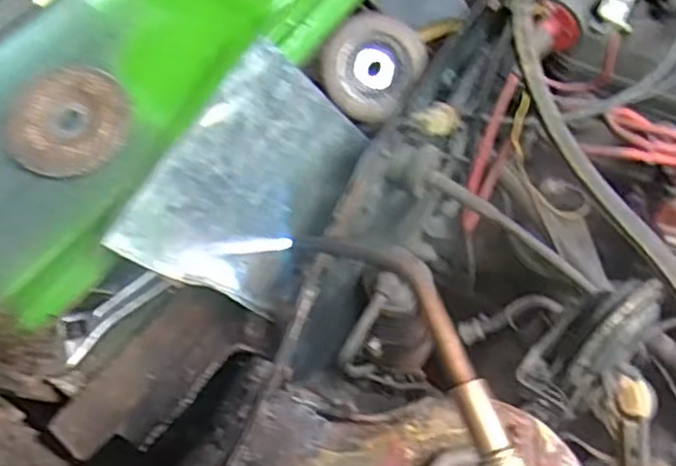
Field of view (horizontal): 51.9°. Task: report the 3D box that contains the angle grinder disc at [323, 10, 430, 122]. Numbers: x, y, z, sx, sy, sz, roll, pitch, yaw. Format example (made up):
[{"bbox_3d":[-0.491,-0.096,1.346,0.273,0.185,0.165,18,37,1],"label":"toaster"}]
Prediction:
[{"bbox_3d":[0.027,-0.135,0.565,0.077,0.011,0.082,29,93,-8],"label":"angle grinder disc"}]

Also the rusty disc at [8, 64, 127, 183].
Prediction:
[{"bbox_3d":[-0.180,-0.076,0.463,0.075,0.013,0.079,-2,61,3],"label":"rusty disc"}]

